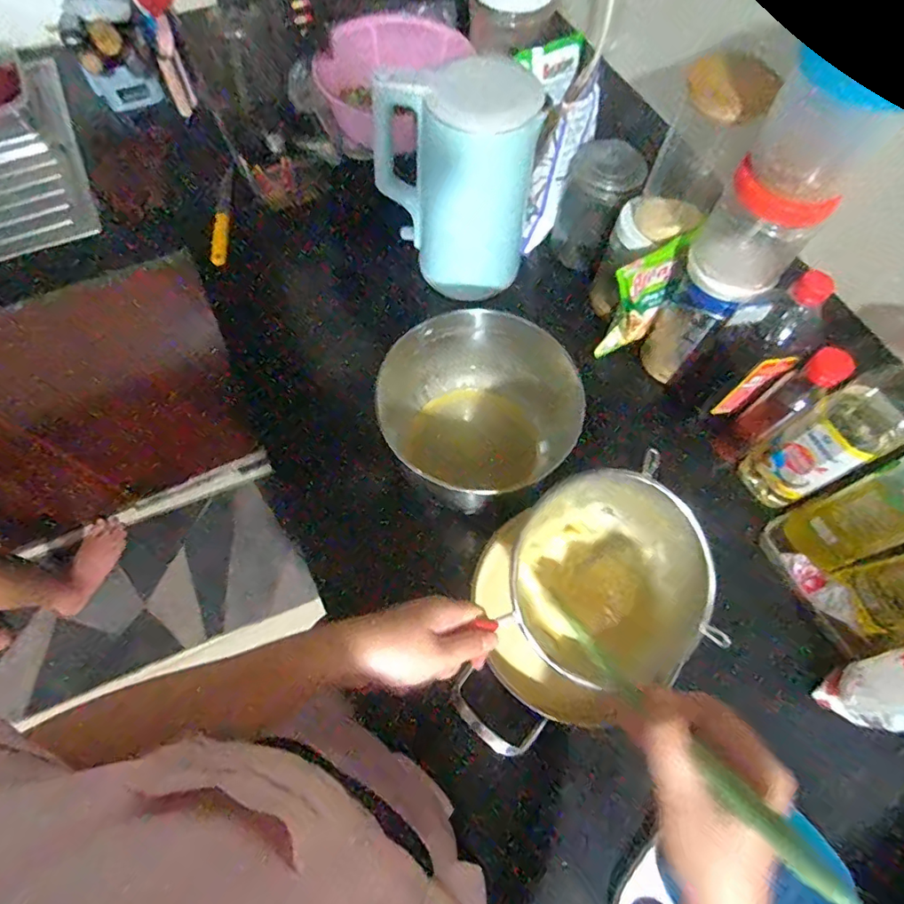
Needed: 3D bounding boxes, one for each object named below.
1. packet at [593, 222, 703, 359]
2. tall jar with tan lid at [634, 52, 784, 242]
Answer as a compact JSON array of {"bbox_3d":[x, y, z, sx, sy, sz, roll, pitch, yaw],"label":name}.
[{"bbox_3d":[0.246,-0.192,0.665,0.087,0.175,0.033,-20,68,-9],"label":"packet"},{"bbox_3d":[0.257,-0.307,0.537,0.077,0.176,0.065,25,68,10],"label":"tall jar with tan lid"}]

